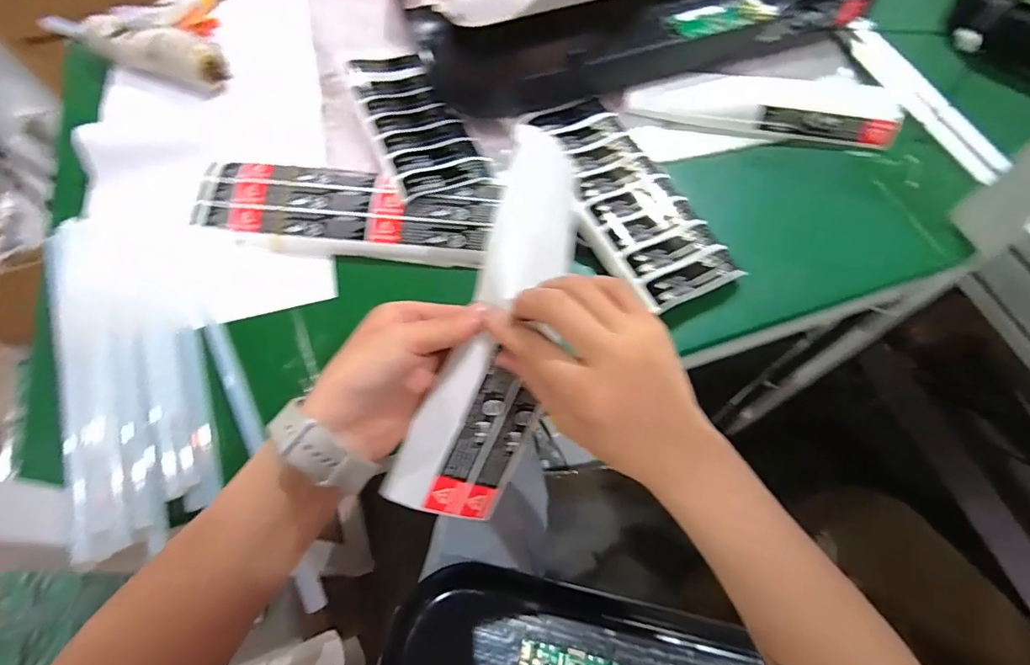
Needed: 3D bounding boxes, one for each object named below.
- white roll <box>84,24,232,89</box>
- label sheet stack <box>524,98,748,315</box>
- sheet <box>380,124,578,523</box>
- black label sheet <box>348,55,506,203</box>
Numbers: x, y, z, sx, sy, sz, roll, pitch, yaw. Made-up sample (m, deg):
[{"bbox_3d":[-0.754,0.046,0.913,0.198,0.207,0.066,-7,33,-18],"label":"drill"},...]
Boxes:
[{"bbox_3d":[-0.383,-0.301,0.529,0.172,0.039,0.053,21,66,11],"label":"white roll"},{"bbox_3d":[0.089,-0.118,0.425,0.093,0.014,0.223,-26,65,-11],"label":"label sheet stack"},{"bbox_3d":[-0.008,-0.003,0.312,0.068,0.036,0.239,16,89,8],"label":"sheet"},{"bbox_3d":[-0.096,-0.204,0.464,0.083,0.009,0.205,-24,65,-10],"label":"black label sheet"}]

